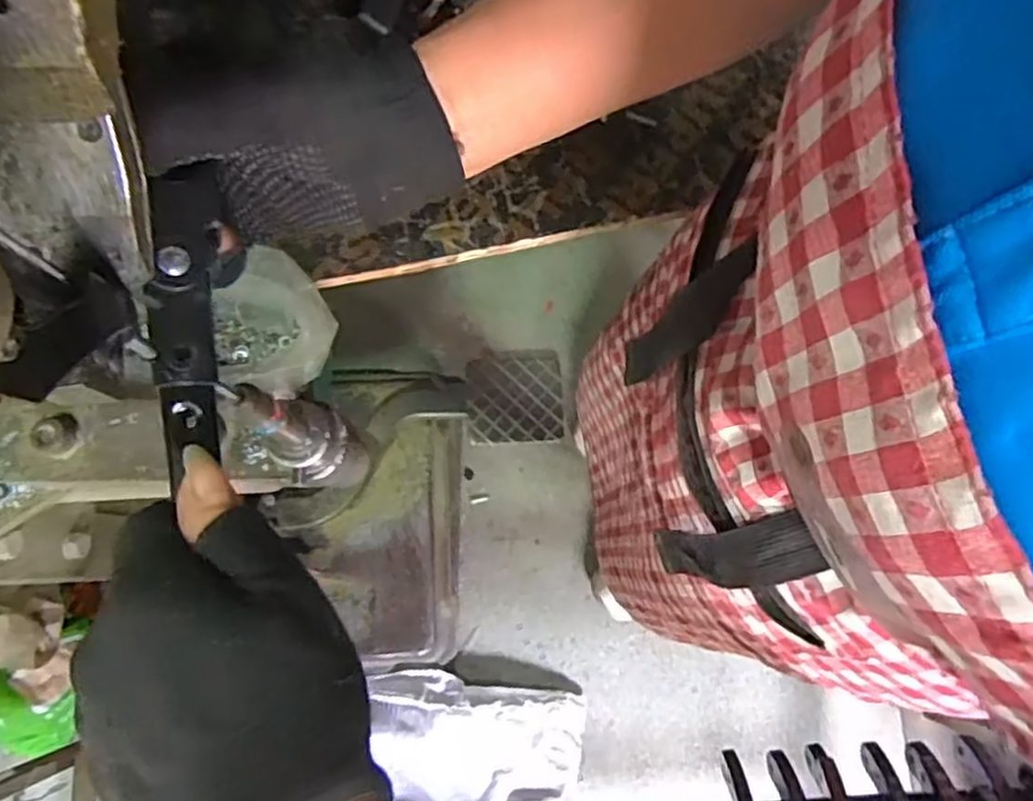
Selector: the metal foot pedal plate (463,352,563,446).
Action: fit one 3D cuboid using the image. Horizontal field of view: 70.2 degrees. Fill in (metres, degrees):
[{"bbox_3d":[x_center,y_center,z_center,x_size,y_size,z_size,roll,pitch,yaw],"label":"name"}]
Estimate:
[{"bbox_3d":[-0.001,-0.006,1.152,0.146,0.015,0.143,-4,78,0],"label":"metal foot pedal plate"}]

